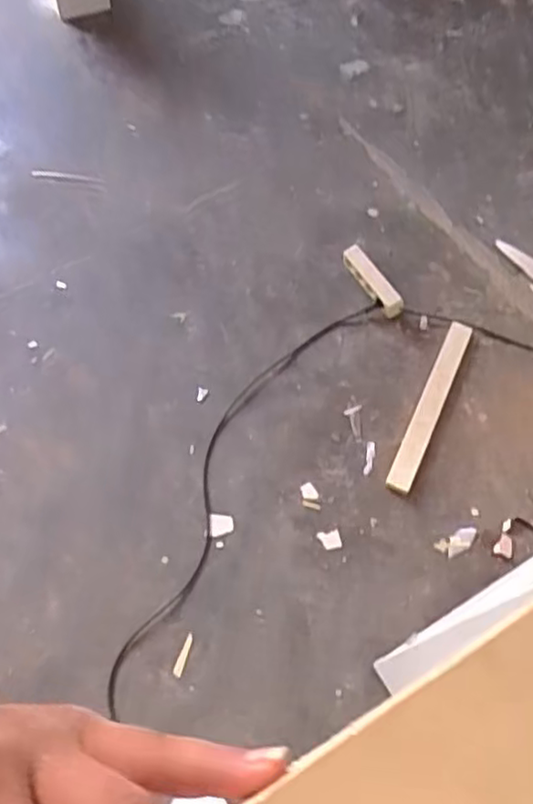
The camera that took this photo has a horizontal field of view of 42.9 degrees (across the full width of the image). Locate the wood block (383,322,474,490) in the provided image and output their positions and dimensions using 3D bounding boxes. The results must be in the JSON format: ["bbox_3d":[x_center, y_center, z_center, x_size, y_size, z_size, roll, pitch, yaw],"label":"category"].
[{"bbox_3d":[0.376,0.000,1.542,0.052,0.024,0.465,25,63,7],"label":"wood block"}]

